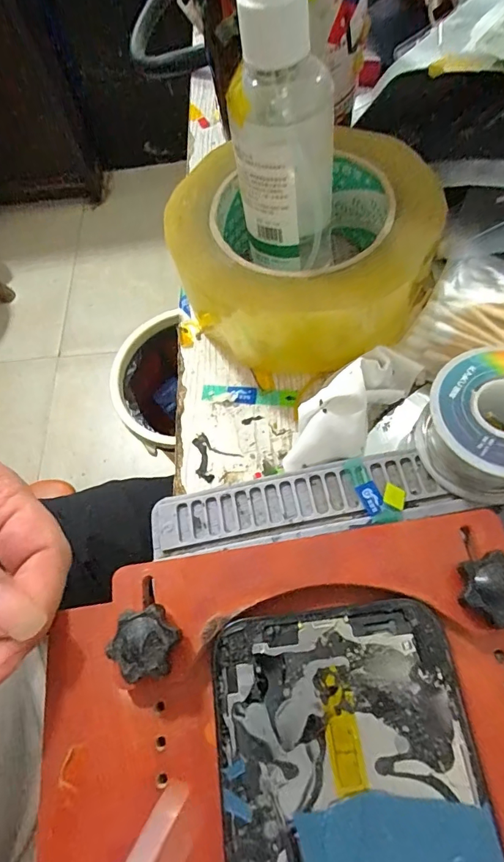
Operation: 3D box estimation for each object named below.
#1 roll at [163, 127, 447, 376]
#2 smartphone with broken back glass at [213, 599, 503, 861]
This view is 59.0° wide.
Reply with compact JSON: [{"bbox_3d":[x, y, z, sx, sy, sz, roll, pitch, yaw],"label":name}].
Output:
[{"bbox_3d":[0.024,-0.085,0.220,0.123,0.054,0.104,-6,63,4],"label":"roll"},{"bbox_3d":[0.033,0.135,0.120,0.076,0.008,0.160,-8,62,2],"label":"smartphone with broken back glass"}]

